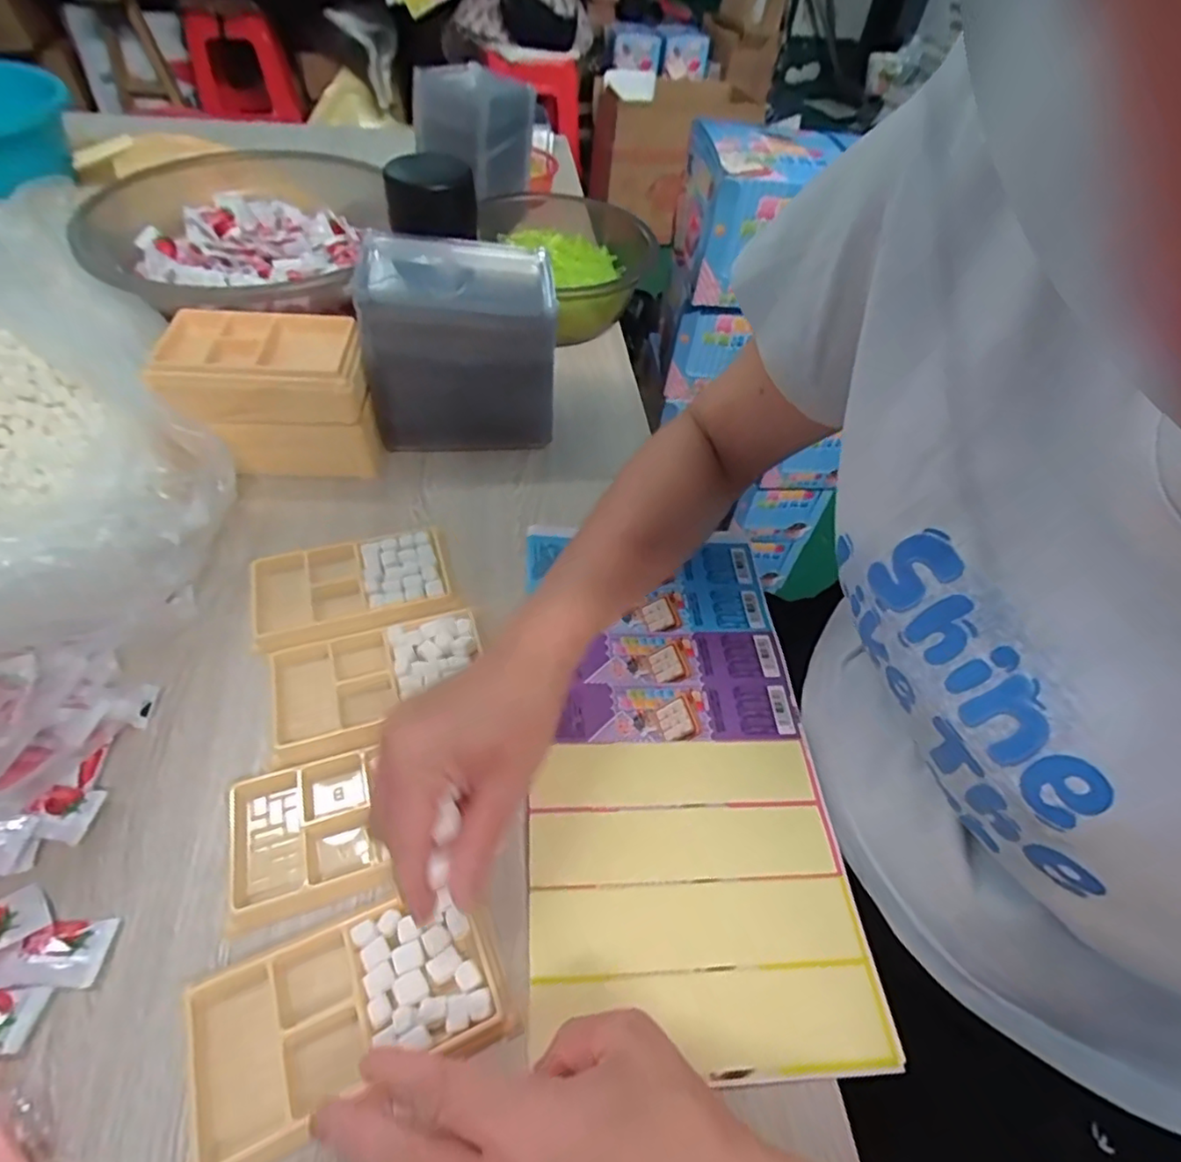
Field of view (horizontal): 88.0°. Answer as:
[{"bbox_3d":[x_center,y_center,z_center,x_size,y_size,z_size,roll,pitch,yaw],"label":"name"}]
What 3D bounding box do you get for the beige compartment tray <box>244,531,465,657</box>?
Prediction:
[{"bbox_3d":[-0.164,0.005,0.420,0.127,0.012,0.078,-12,54,-16],"label":"beige compartment tray"}]

